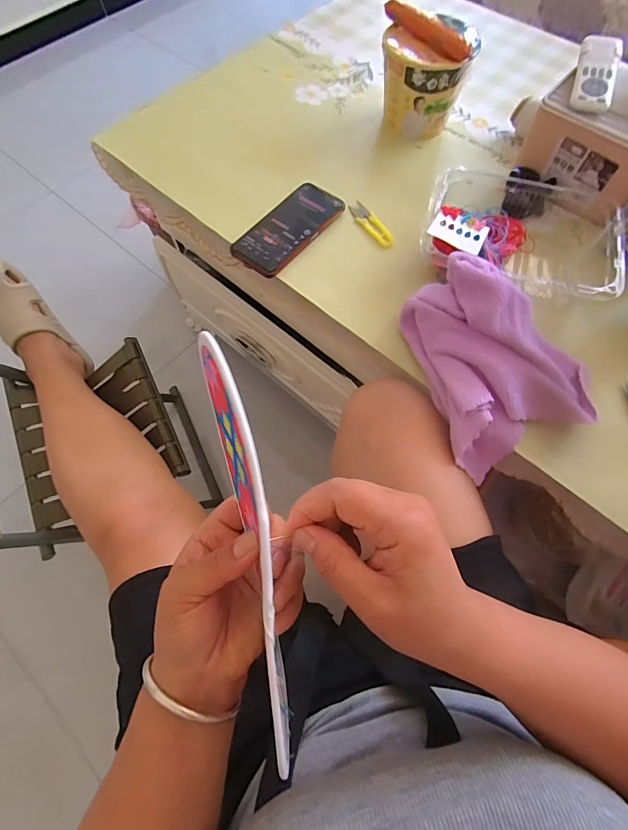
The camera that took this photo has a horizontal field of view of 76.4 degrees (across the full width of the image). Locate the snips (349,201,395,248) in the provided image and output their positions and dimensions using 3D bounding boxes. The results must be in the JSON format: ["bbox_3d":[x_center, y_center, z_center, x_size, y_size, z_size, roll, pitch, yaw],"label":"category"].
[{"bbox_3d":[0.081,-0.266,0.557,0.027,0.007,0.091,-34,70,-14],"label":"snips"}]

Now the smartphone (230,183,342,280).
[{"bbox_3d":[-0.035,-0.259,0.547,0.078,0.009,0.164,36,71,15],"label":"smartphone"}]

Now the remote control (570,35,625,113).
[{"bbox_3d":[0.359,-0.436,0.508,0.049,0.023,0.126,19,68,8],"label":"remote control"}]

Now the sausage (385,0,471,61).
[{"bbox_3d":[0.148,-0.528,0.542,0.023,0.029,0.147,-40,72,-16],"label":"sausage"}]

